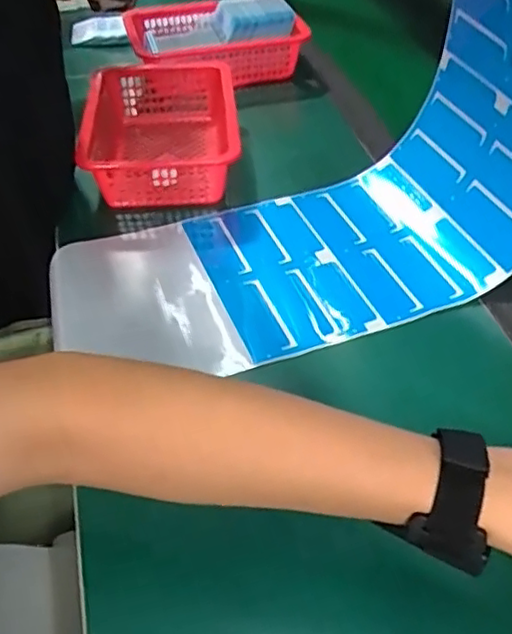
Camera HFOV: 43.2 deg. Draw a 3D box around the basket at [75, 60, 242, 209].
[{"bbox_3d":[-0.097,-0.183,0.651,0.147,0.074,0.192,-5,43,-5],"label":"basket"}]

